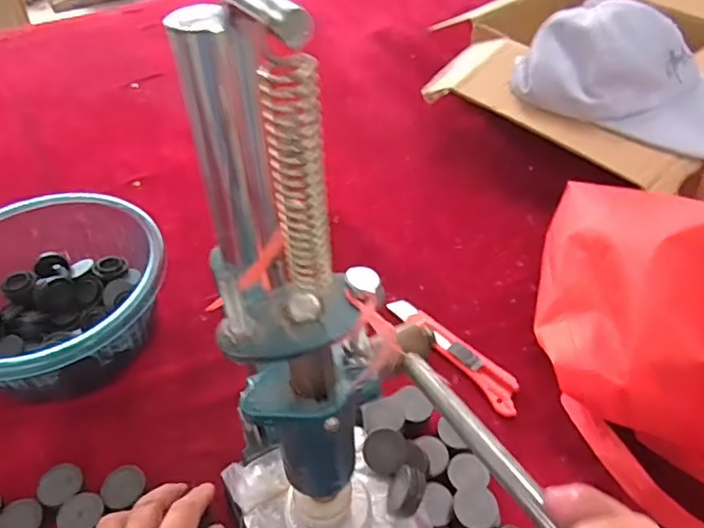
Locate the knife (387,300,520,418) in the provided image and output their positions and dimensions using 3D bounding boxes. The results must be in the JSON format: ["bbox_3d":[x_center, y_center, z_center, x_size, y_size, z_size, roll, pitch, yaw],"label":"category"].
[{"bbox_3d":[0.093,0.079,0.545,0.032,0.009,0.159,-33,52,-28],"label":"knife"}]

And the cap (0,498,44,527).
[{"bbox_3d":[-0.248,0.192,0.431,0.032,0.006,0.033,-1,44,1],"label":"cap"}]

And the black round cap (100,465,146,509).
[{"bbox_3d":[-0.180,0.174,0.454,0.033,0.008,0.032,-1,44,1],"label":"black round cap"}]

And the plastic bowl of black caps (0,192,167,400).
[{"bbox_3d":[-0.279,0.029,0.547,0.202,0.091,0.195,-1,44,1],"label":"plastic bowl of black caps"}]

